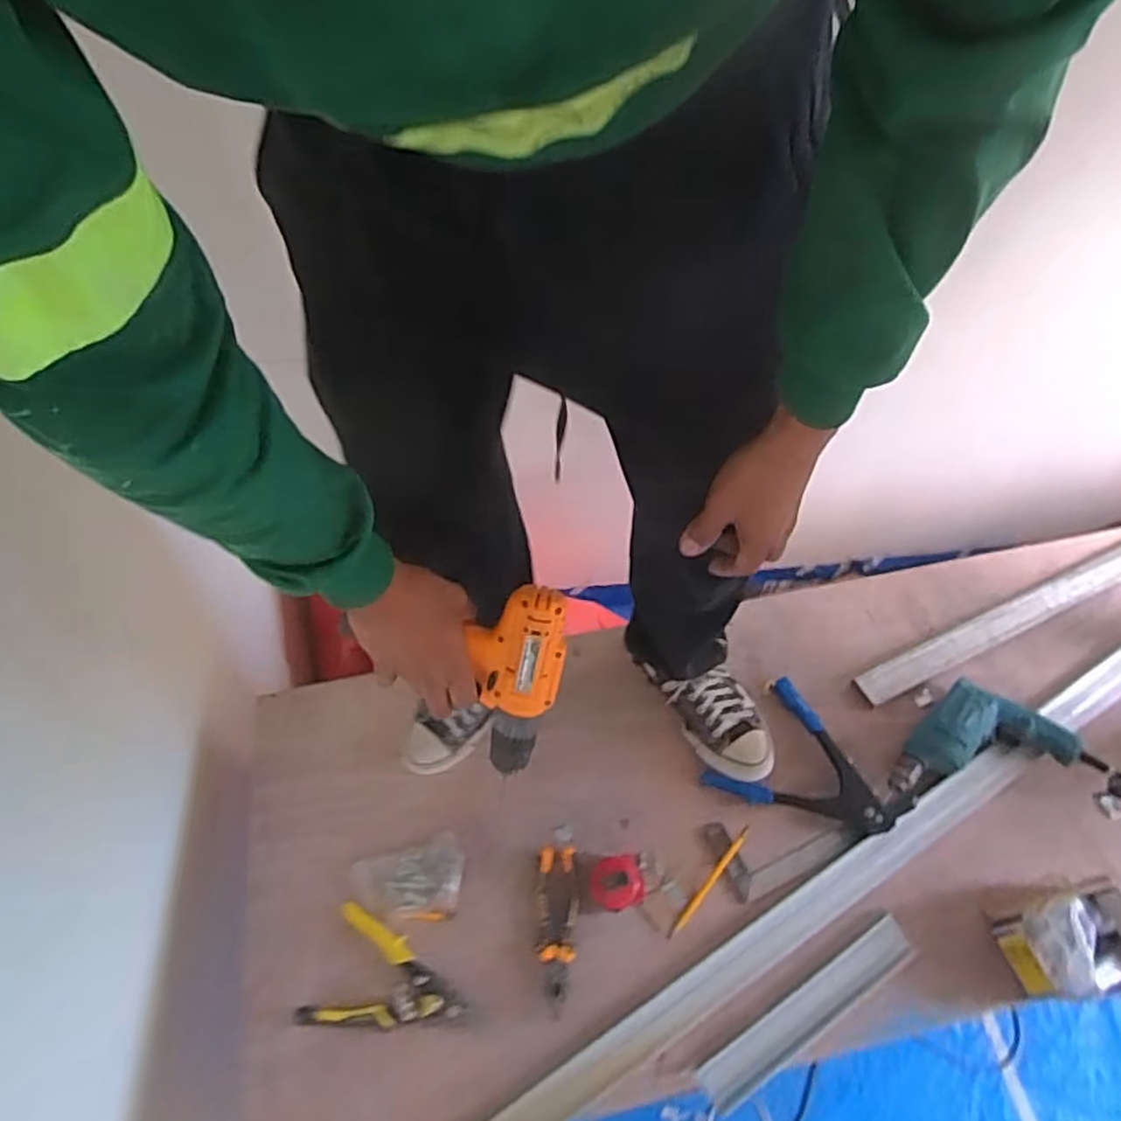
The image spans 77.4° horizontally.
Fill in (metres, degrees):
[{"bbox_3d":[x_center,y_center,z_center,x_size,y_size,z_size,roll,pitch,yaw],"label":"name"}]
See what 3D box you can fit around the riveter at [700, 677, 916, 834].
[{"bbox_3d":[0.357,0.305,0.996,0.229,0.065,0.201,38,66,24],"label":"riveter"}]

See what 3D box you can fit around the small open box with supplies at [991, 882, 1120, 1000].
[{"bbox_3d":[0.621,0.464,0.834,0.159,0.083,0.128,-10,57,-4],"label":"small open box with supplies"}]

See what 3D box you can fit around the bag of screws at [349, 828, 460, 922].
[{"bbox_3d":[-0.201,0.430,0.925,0.145,0.013,0.099,-16,57,-8],"label":"bag of screws"}]

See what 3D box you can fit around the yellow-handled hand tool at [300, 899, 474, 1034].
[{"bbox_3d":[-0.210,0.498,0.861,0.197,0.014,0.128,1,57,3],"label":"yellow-handled hand tool"}]

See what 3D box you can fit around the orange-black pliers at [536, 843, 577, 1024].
[{"bbox_3d":[-0.007,0.461,0.890,0.053,0.014,0.187,1,57,3],"label":"orange-black pliers"}]

